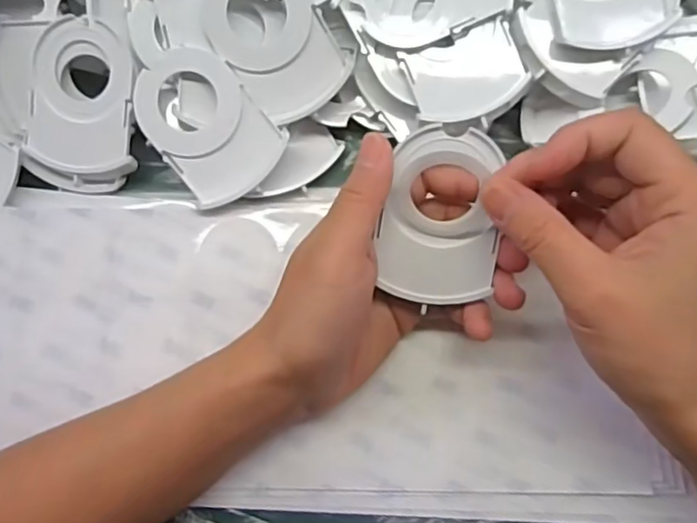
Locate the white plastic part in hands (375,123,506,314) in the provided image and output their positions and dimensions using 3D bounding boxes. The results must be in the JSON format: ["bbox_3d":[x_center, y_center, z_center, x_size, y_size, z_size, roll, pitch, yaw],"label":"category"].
[{"bbox_3d":[0.041,-0.019,0.270,0.050,0.010,0.074,8,106,-3],"label":"white plastic part in hands"}]

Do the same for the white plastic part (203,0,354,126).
[{"bbox_3d":[-0.038,-0.113,0.314,0.053,0.007,0.079,-36,100,7],"label":"white plastic part"}]

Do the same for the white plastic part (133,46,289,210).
[{"bbox_3d":[-0.073,-0.070,0.319,0.056,0.019,0.079,-38,80,-6],"label":"white plastic part"}]

